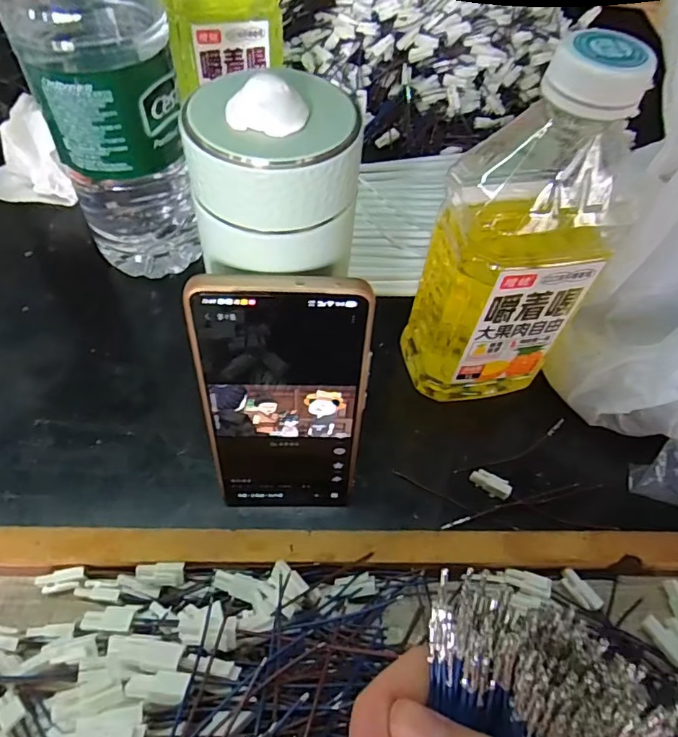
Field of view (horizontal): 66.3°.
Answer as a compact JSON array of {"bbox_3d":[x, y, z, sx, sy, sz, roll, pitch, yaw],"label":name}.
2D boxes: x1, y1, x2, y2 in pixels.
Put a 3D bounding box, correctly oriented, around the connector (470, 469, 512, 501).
[{"bbox_3d":[0.100,0.075,0.341,0.026,0.009,0.010,30,58,16],"label":"connector"}]

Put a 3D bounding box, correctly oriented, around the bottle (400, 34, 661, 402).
[{"bbox_3d":[0.100,-0.062,0.303,0.096,0.227,0.059,-7,56,-9],"label":"bottle"}]

